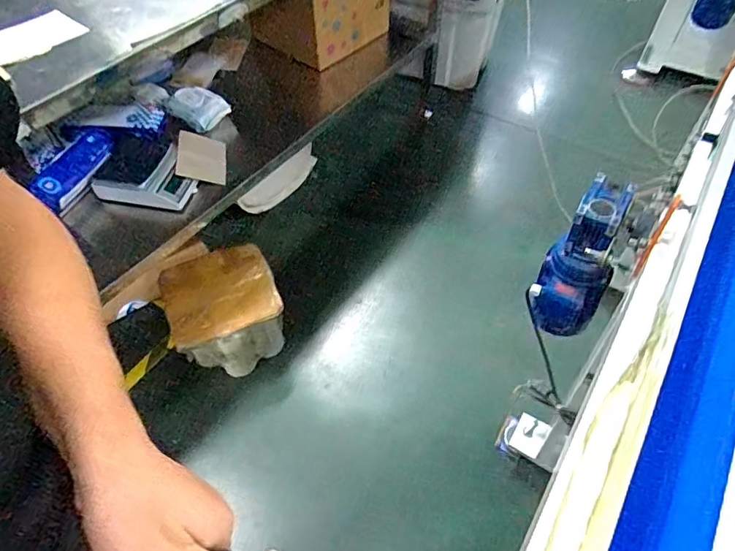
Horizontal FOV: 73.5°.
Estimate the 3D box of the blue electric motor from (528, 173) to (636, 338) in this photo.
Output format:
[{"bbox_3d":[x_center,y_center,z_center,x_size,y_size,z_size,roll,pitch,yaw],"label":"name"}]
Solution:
[{"bbox_3d":[0.427,-0.018,0.992,0.131,0.318,0.138,28,59,20],"label":"blue electric motor"}]

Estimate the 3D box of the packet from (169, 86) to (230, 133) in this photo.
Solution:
[{"bbox_3d":[-0.529,-0.522,1.513,0.147,0.080,0.142,22,57,16],"label":"packet"}]

